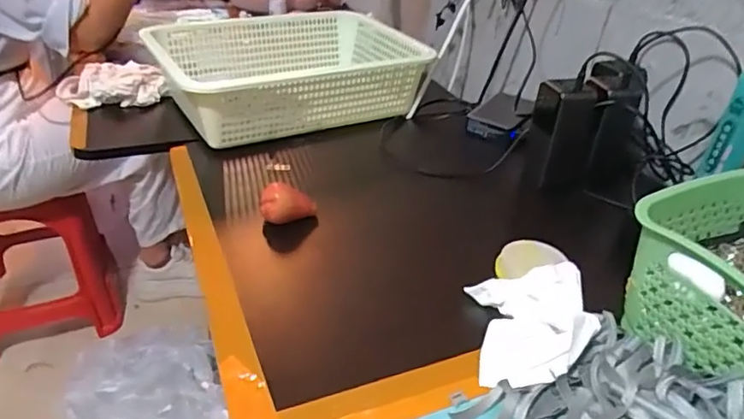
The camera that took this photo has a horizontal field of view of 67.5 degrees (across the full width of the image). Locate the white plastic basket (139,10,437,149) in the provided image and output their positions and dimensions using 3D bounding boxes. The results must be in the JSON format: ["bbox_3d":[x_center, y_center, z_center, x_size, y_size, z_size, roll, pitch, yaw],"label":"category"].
[{"bbox_3d":[-0.128,-0.212,0.882,0.379,0.126,0.295,-16,38,-27],"label":"white plastic basket"}]

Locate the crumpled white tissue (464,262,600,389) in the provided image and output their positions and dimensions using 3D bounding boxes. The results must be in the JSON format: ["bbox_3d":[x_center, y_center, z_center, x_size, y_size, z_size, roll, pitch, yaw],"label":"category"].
[{"bbox_3d":[0.142,0.098,0.487,0.103,0.036,0.121,3,34,0],"label":"crumpled white tissue"}]

